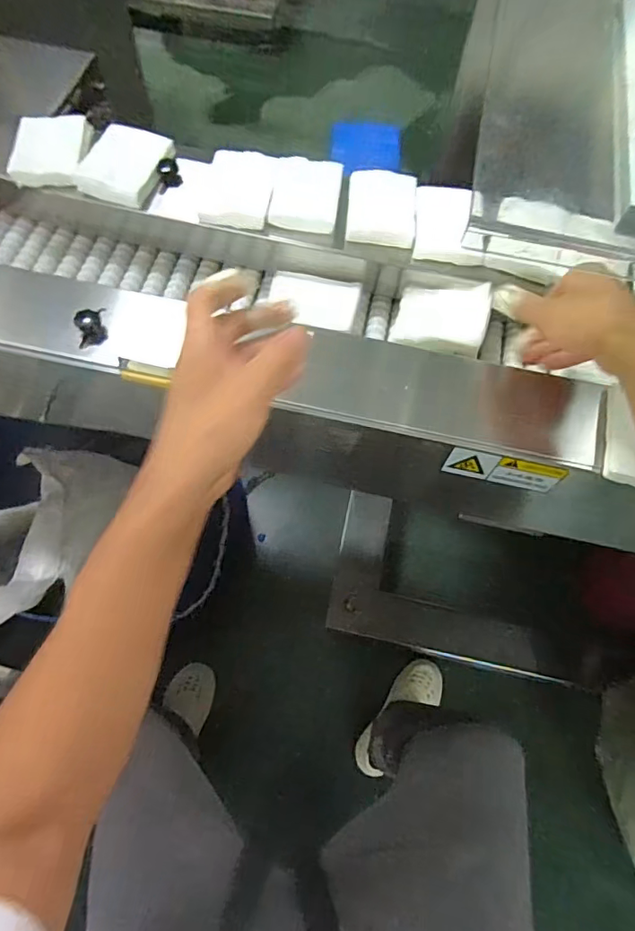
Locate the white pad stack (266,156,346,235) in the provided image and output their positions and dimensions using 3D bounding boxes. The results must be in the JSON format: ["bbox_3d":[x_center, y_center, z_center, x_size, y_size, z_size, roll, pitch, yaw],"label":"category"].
[{"bbox_3d":[-0.012,-0.304,0.562,0.074,0.015,0.103,7,65,0],"label":"white pad stack"}]

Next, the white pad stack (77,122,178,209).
[{"bbox_3d":[-0.220,-0.343,0.577,0.082,0.023,0.102,16,65,4],"label":"white pad stack"}]

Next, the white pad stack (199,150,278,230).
[{"bbox_3d":[-0.088,-0.312,0.568,0.075,0.015,0.111,7,65,0],"label":"white pad stack"}]

